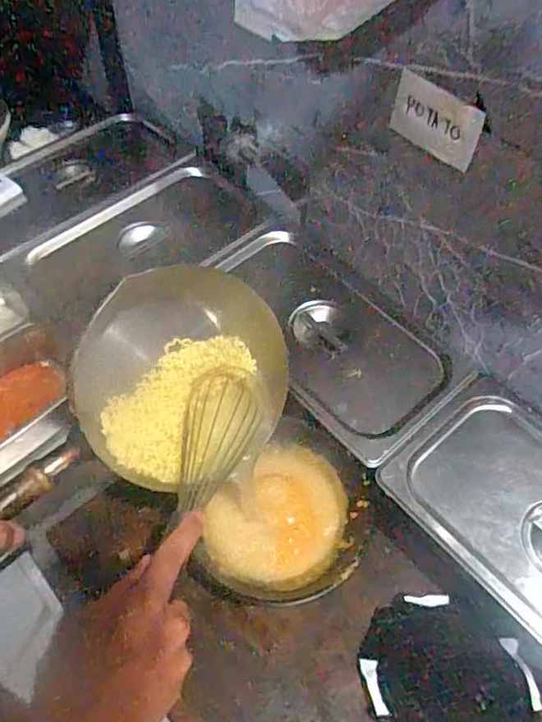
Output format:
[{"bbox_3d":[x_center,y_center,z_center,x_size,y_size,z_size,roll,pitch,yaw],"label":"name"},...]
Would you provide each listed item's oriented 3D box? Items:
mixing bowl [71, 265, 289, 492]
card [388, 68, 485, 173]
[{"bbox_3d":[-0.087,0.013,0.576,0.210,0.067,0.219,0,56,0],"label":"mixing bowl"},{"bbox_3d":[0.138,-0.204,0.485,0.006,0.055,0.087,-35,63,-21],"label":"card"}]

